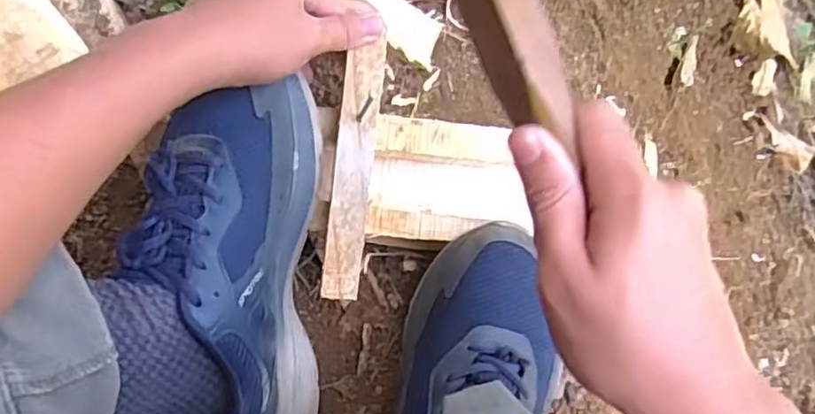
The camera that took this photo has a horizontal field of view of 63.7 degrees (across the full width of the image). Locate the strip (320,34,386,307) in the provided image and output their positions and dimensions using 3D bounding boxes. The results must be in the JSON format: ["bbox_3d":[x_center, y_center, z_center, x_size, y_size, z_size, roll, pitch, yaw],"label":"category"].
[{"bbox_3d":[-0.035,-0.025,0.431,0.025,0.006,0.168,7,85,-7],"label":"strip"}]

